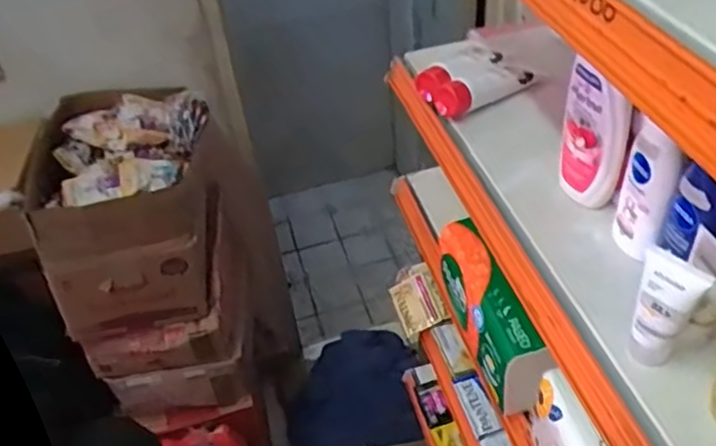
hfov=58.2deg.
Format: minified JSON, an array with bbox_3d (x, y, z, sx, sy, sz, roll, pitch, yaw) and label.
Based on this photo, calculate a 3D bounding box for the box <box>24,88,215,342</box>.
[{"bbox_3d":[-0.448,-0.046,1.297,0.320,0.324,0.368,-15,43,-10],"label":"box"}]

